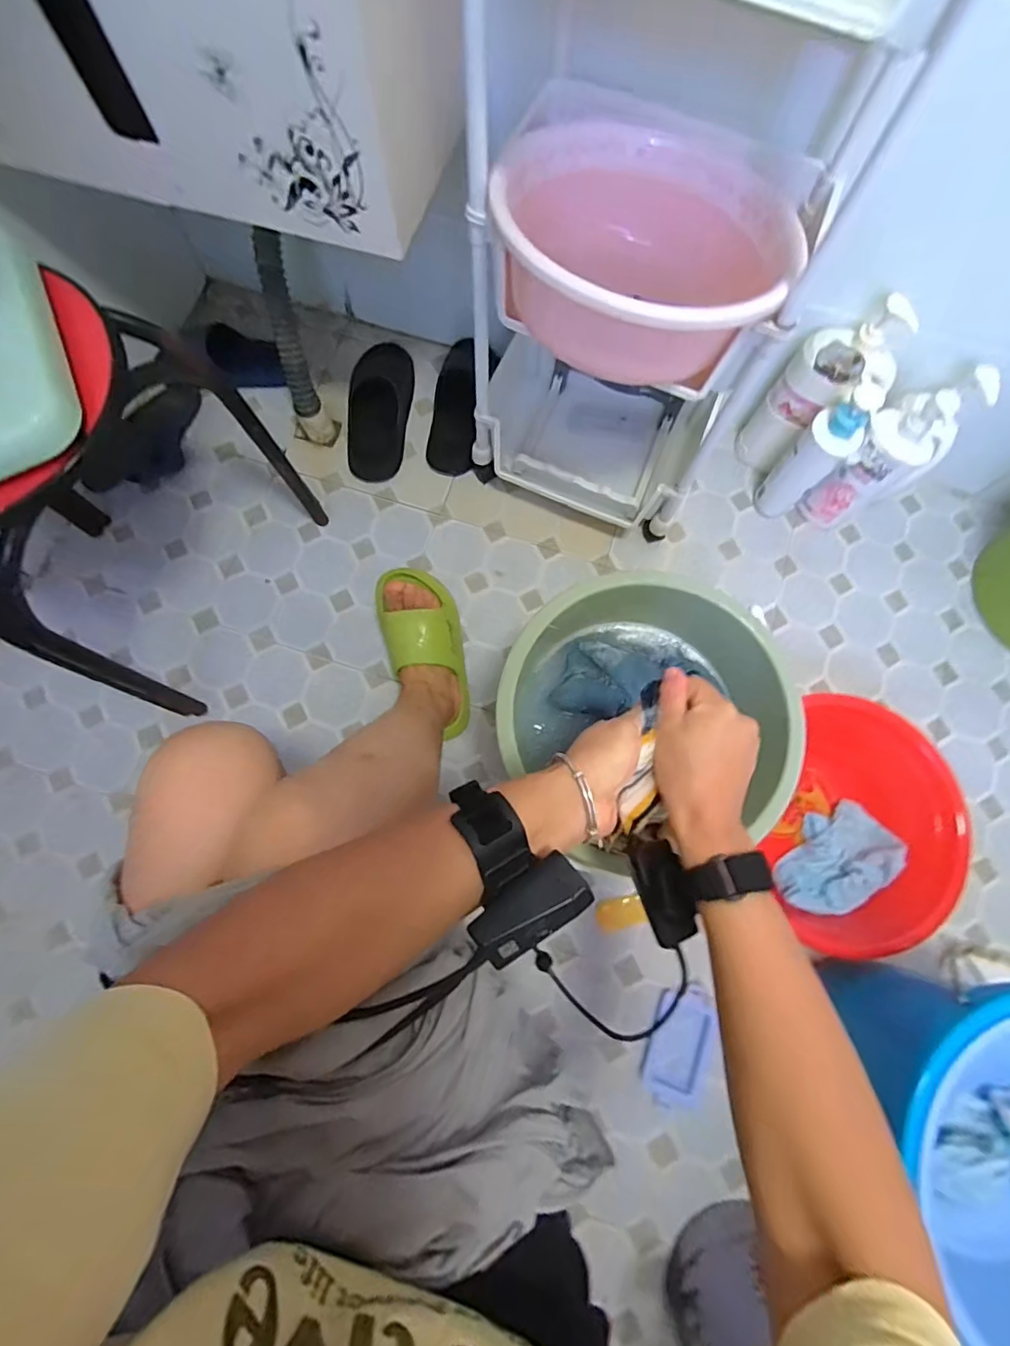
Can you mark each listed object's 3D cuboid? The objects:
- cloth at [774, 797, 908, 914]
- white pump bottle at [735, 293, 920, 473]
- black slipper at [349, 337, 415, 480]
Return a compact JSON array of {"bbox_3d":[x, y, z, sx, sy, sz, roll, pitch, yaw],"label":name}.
[{"bbox_3d":[0.482,0.271,0.780,0.182,0.027,0.117,-37,57,-12],"label":"cloth"},{"bbox_3d":[0.470,-0.414,0.801,0.098,0.287,0.101,-13,77,-5],"label":"white pump bottle"},{"bbox_3d":[-0.214,-0.469,0.916,0.093,0.084,0.268,5,76,0],"label":"black slipper"}]

